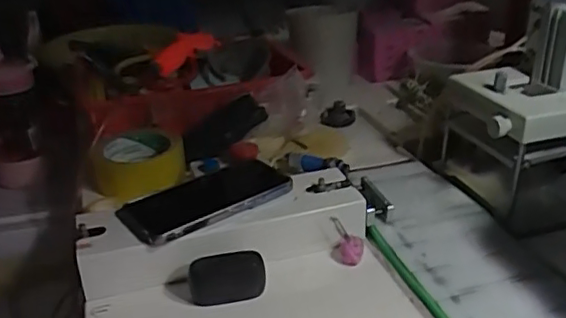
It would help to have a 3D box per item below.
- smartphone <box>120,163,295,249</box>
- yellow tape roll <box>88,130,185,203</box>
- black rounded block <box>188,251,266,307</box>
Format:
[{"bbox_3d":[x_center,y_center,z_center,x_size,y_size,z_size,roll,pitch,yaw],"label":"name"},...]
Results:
[{"bbox_3d":[-0.070,0.036,0.544,0.149,0.016,0.070,-24,33,-32],"label":"smartphone"},{"bbox_3d":[-0.171,0.005,0.685,0.103,0.056,0.104,-2,27,1],"label":"yellow tape roll"},{"bbox_3d":[-0.047,0.101,0.491,0.063,0.040,0.008,-8,-5,-1],"label":"black rounded block"}]

